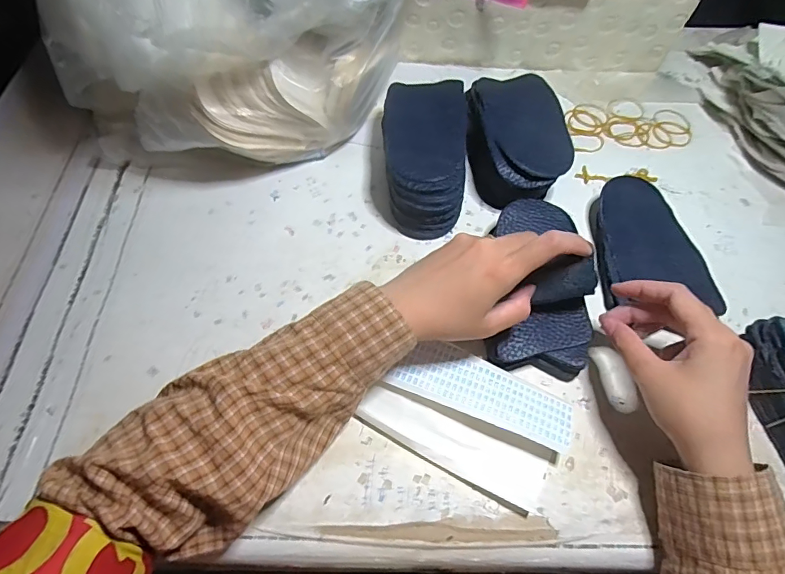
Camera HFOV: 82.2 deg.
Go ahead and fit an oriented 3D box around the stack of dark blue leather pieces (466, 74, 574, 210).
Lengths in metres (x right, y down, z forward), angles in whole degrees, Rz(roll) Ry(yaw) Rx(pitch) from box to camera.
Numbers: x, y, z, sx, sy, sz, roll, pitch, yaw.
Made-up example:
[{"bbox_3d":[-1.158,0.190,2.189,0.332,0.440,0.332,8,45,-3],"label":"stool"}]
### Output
[{"bbox_3d":[0.122,-0.147,0.455,0.084,0.059,0.143,-1,61,-2],"label":"stack of dark blue leather pieces"}]

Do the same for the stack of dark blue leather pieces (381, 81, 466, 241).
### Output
[{"bbox_3d":[0.029,-0.128,0.441,0.079,0.063,0.161,2,61,-1],"label":"stack of dark blue leather pieces"}]

